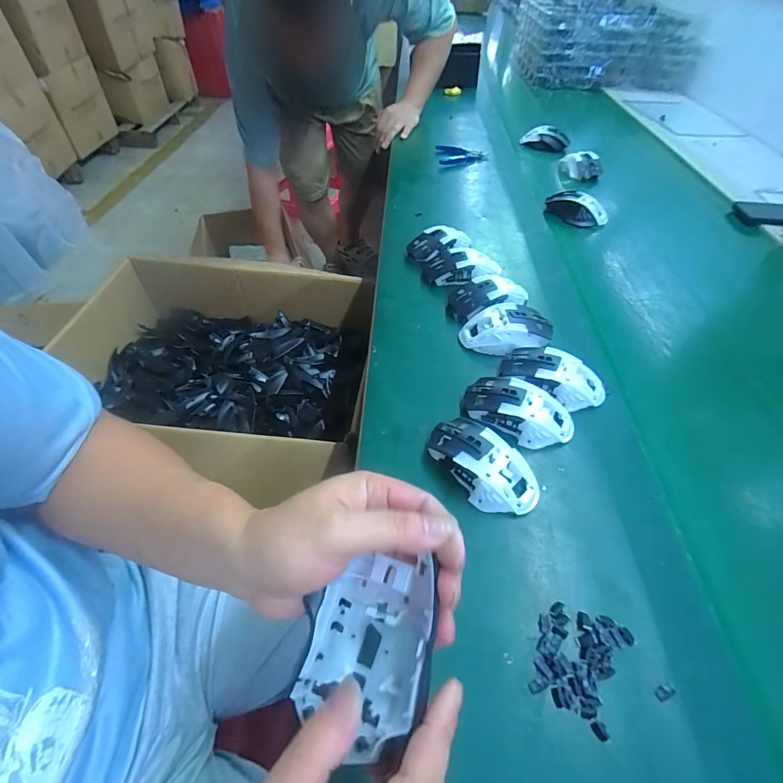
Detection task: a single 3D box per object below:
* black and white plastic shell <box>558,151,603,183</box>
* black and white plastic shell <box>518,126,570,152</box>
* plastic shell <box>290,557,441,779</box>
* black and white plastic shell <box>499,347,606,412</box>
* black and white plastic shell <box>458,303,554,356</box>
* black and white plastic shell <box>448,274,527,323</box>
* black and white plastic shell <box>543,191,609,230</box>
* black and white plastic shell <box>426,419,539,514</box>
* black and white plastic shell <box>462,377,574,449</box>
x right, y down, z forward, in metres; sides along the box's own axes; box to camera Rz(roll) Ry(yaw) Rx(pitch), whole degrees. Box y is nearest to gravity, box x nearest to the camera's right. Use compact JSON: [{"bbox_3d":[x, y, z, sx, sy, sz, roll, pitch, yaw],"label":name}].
[{"bbox_3d":[0.407,-0.483,0.834,0.089,0.042,0.057,19,53,14],"label":"black and white plastic shell"},{"bbox_3d":[0.369,-0.606,0.935,0.109,0.046,0.046,11,51,7],"label":"black and white plastic shell"},{"bbox_3d":[-0.014,0.141,0.212,0.069,0.047,0.091,4,52,3],"label":"plastic shell"},{"bbox_3d":[0.186,-0.017,0.448,0.113,0.039,0.058,23,54,17],"label":"black and white plastic shell"},{"bbox_3d":[0.148,-0.076,0.499,0.116,0.039,0.066,2,50,0],"label":"black and white plastic shell"},{"bbox_3d":[0.136,-0.130,0.541,0.113,0.039,0.069,-19,53,-16],"label":"black and white plastic shell"},{"bbox_3d":[0.335,-0.332,0.704,0.110,0.035,0.059,24,54,17],"label":"black and white plastic shell"},{"bbox_3d":[0.089,0.070,0.379,0.059,0.031,0.114,-37,60,-27],"label":"black and white plastic shell"},{"bbox_3d":[0.138,0.019,0.418,0.115,0.033,0.061,18,52,13],"label":"black and white plastic shell"}]

